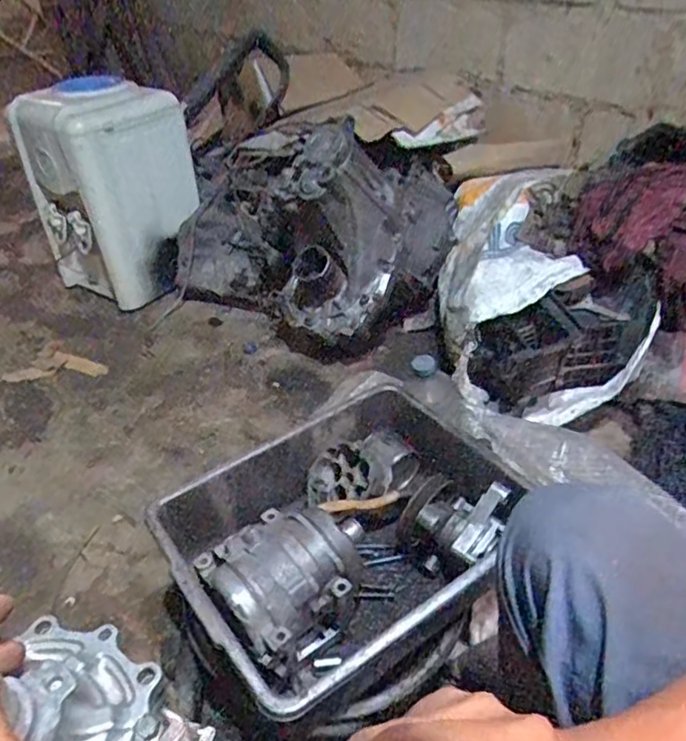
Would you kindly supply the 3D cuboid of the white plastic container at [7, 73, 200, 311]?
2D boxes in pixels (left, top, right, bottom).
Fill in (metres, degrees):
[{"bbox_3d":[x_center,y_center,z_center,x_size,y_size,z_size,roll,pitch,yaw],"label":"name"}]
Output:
[{"bbox_3d":[-0.569,-0.440,1.485,0.261,0.505,0.289,26,45,31],"label":"white plastic container"}]

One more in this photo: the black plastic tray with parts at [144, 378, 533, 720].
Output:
[{"bbox_3d":[0.006,0.212,0.731,0.388,0.144,0.303,-25,43,-28],"label":"black plastic tray with parts"}]

